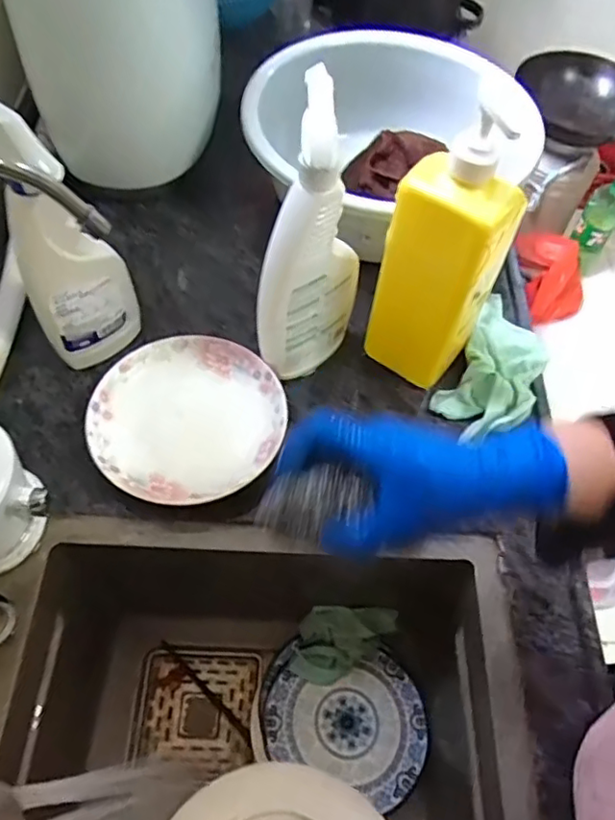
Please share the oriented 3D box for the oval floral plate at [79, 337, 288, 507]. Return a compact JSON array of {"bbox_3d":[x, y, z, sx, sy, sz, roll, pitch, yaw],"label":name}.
[{"bbox_3d":[-0.108,0.009,0.559,0.171,0.032,0.161,1,59,-4],"label":"oval floral plate"}]

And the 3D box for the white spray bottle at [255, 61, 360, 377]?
[{"bbox_3d":[0.002,-0.123,0.509,0.058,0.264,0.090,26,60,12],"label":"white spray bottle"}]

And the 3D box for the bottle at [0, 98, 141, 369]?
[{"bbox_3d":[-0.205,-0.139,0.515,0.085,0.248,0.070,-17,61,-14],"label":"bottle"}]

